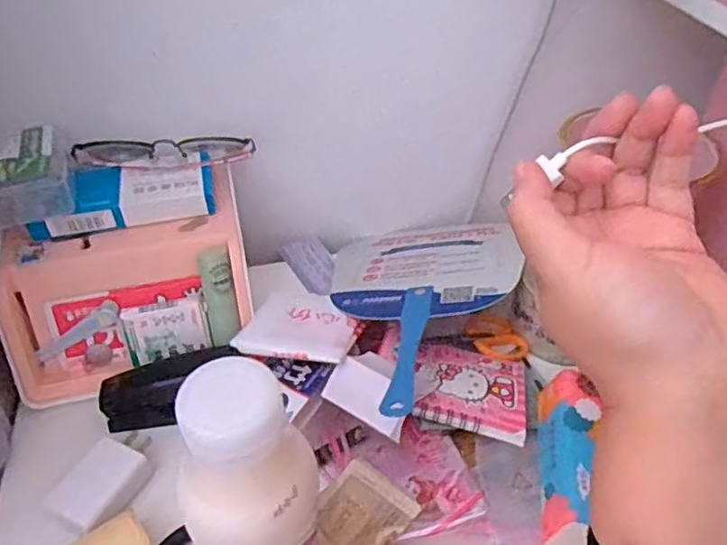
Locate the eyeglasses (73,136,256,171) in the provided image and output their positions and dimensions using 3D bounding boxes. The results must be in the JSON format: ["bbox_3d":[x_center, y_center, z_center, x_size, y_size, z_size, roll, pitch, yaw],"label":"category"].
[{"bbox_3d":[-0.152,-0.096,0.480,0.130,0.026,0.040,-6,41,-6],"label":"eyeglasses"}]

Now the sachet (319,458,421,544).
[{"bbox_3d":[-0.002,0.138,0.354,0.051,0.011,0.055,-42,44,-21],"label":"sachet"}]

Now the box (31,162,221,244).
[{"bbox_3d":[-0.178,-0.059,0.463,0.126,0.024,0.053,-11,42,-11],"label":"box"}]

